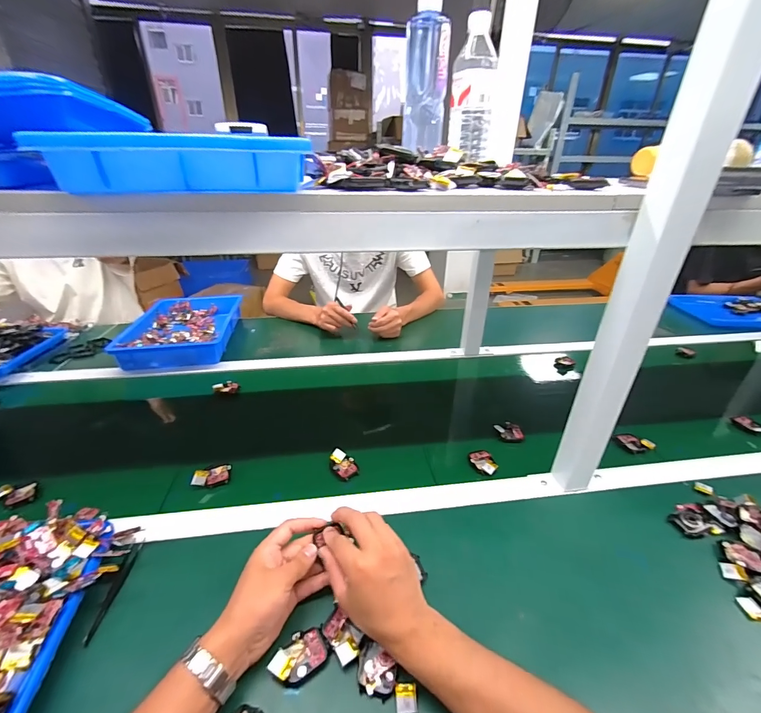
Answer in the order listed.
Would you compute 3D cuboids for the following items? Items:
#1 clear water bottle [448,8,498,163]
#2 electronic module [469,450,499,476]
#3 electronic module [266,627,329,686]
[{"bbox_3d":[0.154,-0.436,0.590,0.072,0.185,0.074,8,30,11],"label":"clear water bottle"},{"bbox_3d":[0.172,0.177,0.597,0.037,0.010,0.050,-5,30,-11],"label":"electronic module"},{"bbox_3d":[-0.083,0.303,0.361,0.054,0.018,0.035,-19,35,-31],"label":"electronic module"}]

